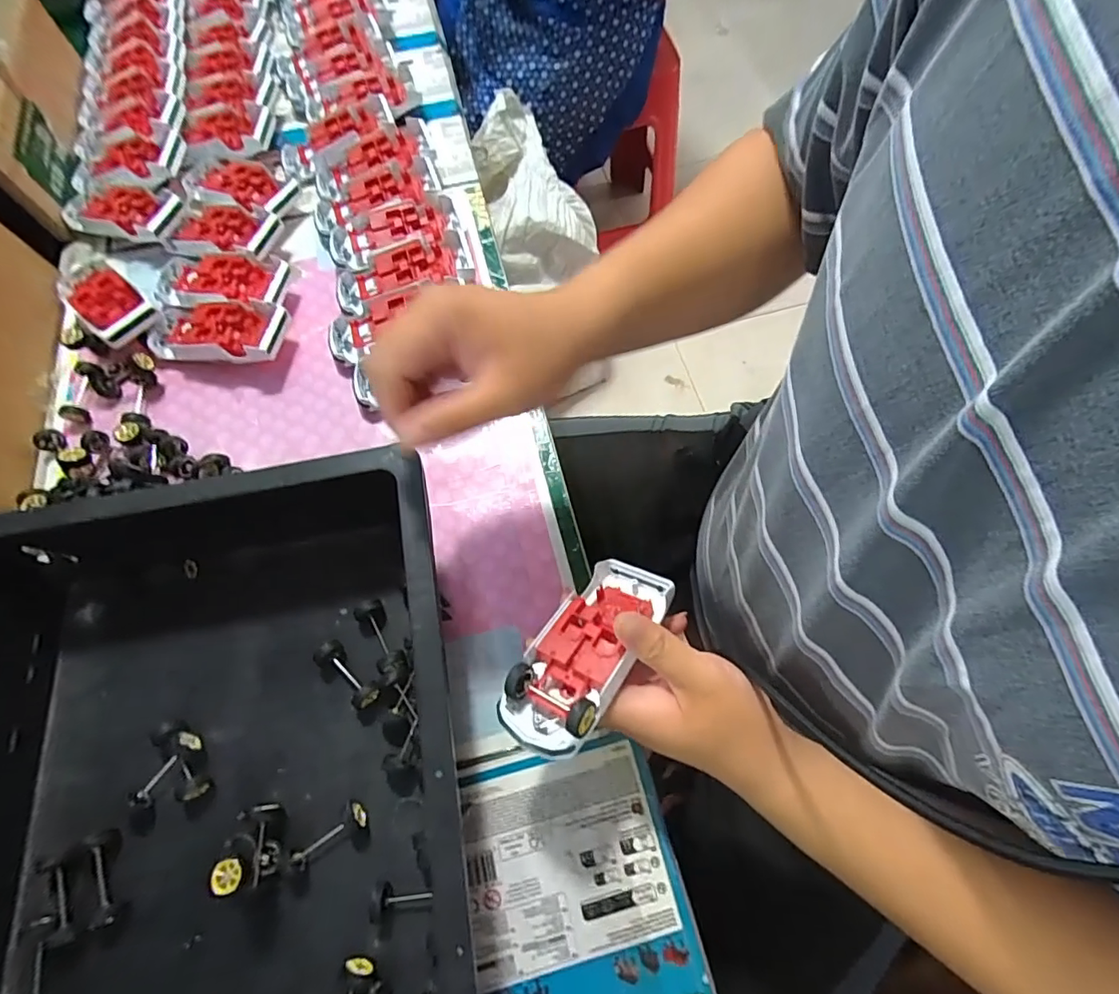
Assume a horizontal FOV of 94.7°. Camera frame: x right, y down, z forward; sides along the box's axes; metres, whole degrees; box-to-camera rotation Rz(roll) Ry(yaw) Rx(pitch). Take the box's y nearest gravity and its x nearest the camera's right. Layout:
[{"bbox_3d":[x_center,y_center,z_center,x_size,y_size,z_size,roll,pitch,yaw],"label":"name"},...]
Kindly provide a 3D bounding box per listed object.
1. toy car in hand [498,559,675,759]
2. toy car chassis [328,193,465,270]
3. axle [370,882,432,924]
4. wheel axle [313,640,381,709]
[{"bbox_3d":[0.020,0.093,0.313,0.056,0.036,0.130,12,46,32],"label":"toy car in hand"},{"bbox_3d":[-0.163,-0.261,0.509,0.128,0.028,0.064,-12,69,-2],"label":"toy car chassis"},{"bbox_3d":[-0.096,0.244,0.314,0.035,0.013,0.017,3,69,-18],"label":"axle"},{"bbox_3d":[-0.152,0.122,0.364,0.062,0.022,0.021,37,75,15],"label":"wheel axle"}]

